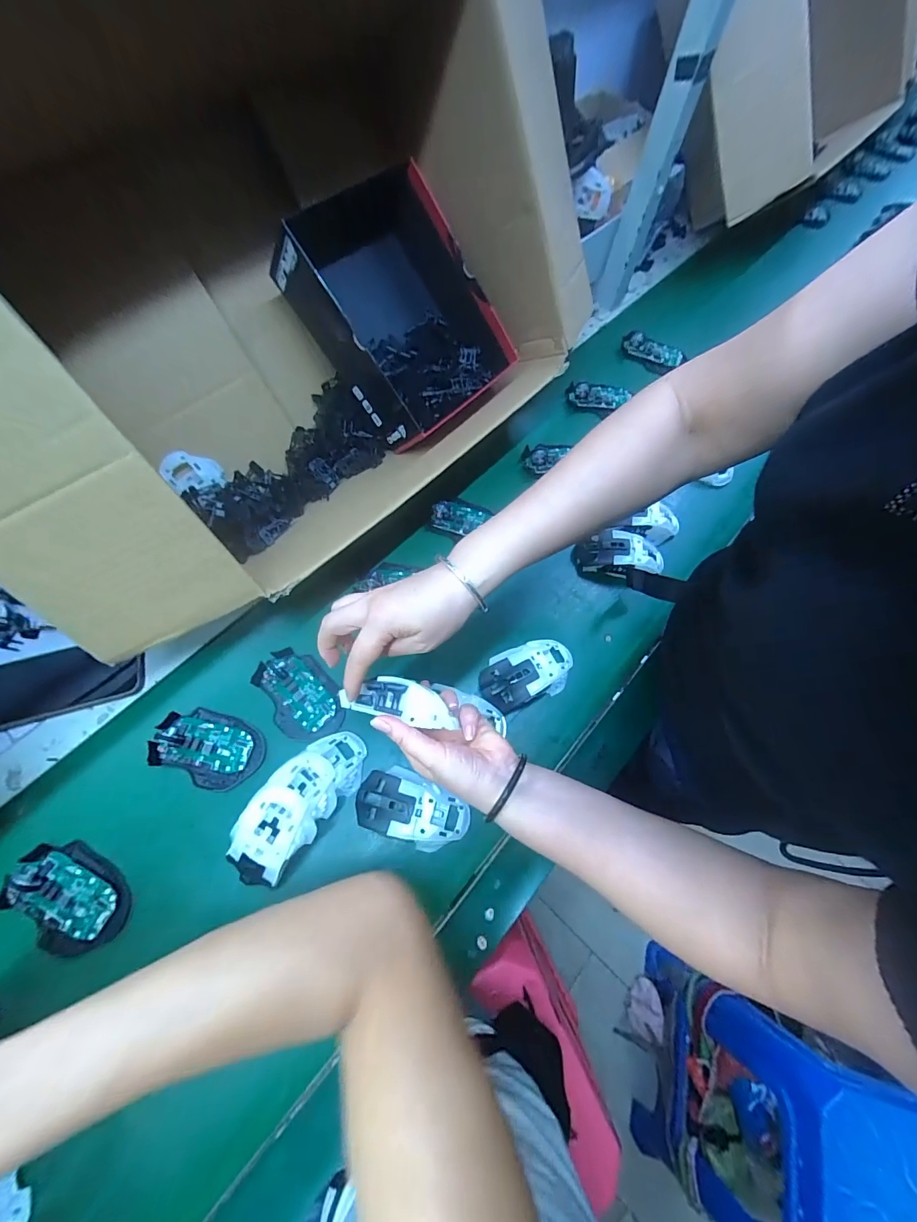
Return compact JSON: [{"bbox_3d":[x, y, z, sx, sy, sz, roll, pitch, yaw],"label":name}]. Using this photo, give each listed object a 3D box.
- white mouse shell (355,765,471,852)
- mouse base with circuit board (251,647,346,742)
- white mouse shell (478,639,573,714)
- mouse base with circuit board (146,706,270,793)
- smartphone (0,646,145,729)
[{"bbox_3d":[-0.047,0.202,0.440,0.114,0.032,0.063,19,67,6],"label":"white mouse shell"},{"bbox_3d":[-0.183,0.094,0.491,0.071,0.017,0.115,-37,73,-16],"label":"mouse base with circuit board"},{"bbox_3d":[0.082,0.070,0.504,0.119,0.040,0.067,-20,69,-11],"label":"white mouse shell"},{"bbox_3d":[-0.271,0.147,0.464,0.111,0.021,0.071,18,67,5],"label":"mouse base with circuit board"},{"bbox_3d":[-0.453,0.080,0.494,0.173,0.012,0.076,-15,68,-9],"label":"smartphone"}]

